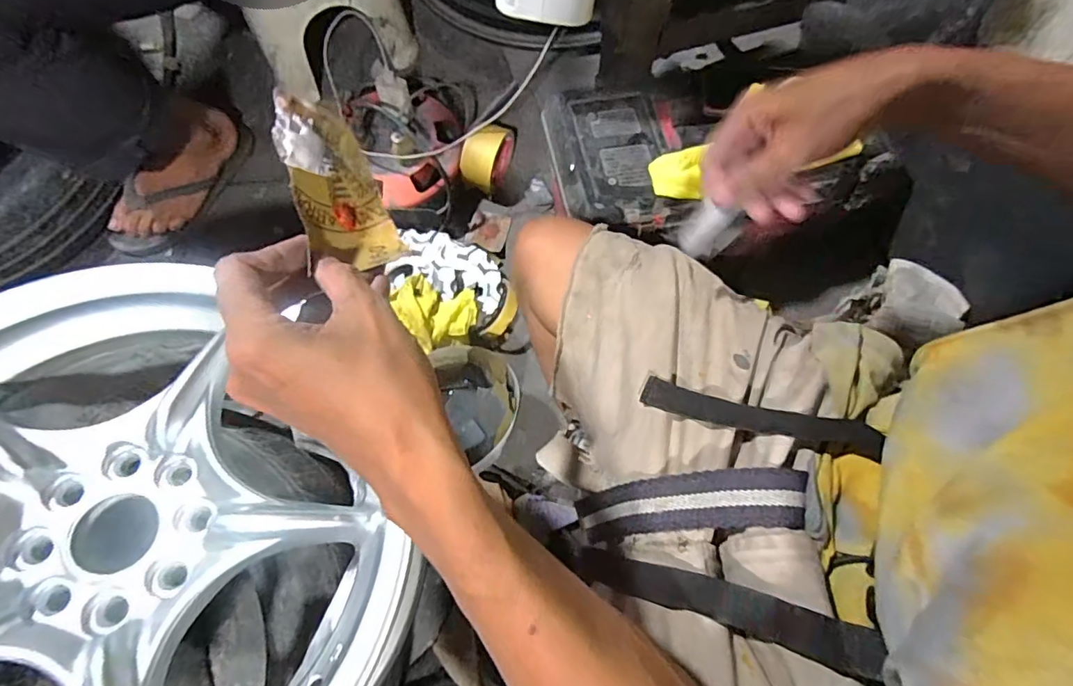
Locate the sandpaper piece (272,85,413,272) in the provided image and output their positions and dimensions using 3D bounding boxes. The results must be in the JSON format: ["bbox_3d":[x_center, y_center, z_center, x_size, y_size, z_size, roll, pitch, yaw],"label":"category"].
[{"bbox_3d":[-0.116,-0.095,0.305,0.019,0.063,0.104,-19,85,32],"label":"sandpaper piece"}]

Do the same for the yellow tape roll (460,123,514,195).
[{"bbox_3d":[-0.075,-0.282,0.786,0.049,0.081,0.091,24,74,7],"label":"yellow tape roll"}]

